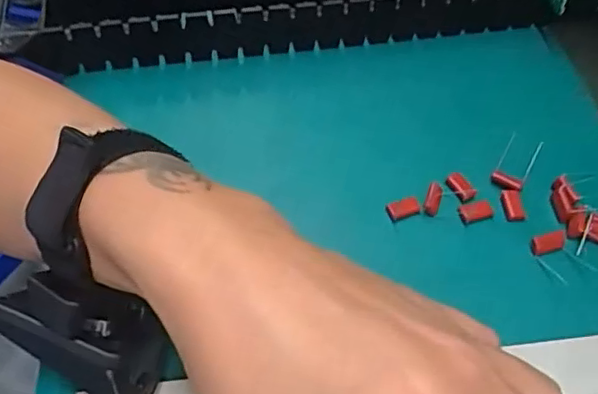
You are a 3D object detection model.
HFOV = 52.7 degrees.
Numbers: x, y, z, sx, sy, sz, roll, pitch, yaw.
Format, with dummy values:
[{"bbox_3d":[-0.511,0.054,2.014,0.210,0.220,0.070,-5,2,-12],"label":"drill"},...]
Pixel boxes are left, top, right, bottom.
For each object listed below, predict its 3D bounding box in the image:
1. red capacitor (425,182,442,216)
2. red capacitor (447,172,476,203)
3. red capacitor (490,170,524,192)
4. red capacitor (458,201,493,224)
[{"bbox_3d":[0.069,0.001,0.308,0.007,0.005,0.018,16,69,8],"label":"red capacitor"},{"bbox_3d":[0.083,-0.005,0.310,0.007,0.006,0.017,-25,61,-19],"label":"red capacitor"},{"bbox_3d":[0.107,-0.008,0.311,0.017,0.004,0.006,22,58,11],"label":"red capacitor"},{"bbox_3d":[0.090,0.007,0.304,0.016,0.004,0.009,-8,57,-8],"label":"red capacitor"}]

